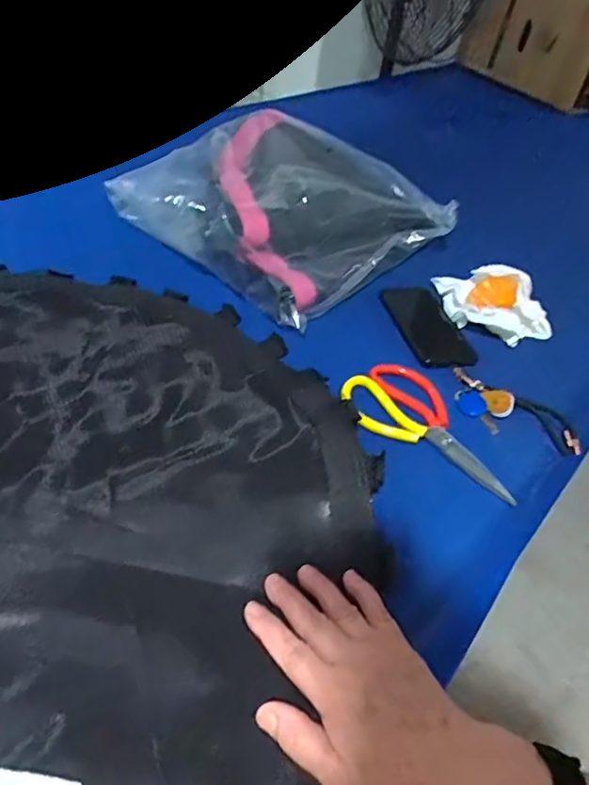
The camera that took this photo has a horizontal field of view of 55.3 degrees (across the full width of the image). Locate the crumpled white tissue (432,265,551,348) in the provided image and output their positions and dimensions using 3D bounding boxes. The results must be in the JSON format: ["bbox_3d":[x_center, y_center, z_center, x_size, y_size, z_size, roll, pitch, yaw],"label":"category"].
[{"bbox_3d":[0.266,-0.130,0.760,0.171,0.044,0.104,34,50,26],"label":"crumpled white tissue"}]

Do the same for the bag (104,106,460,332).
[{"bbox_3d":[-0.014,-0.293,0.850,0.389,0.095,0.373,35,50,26],"label":"bag"}]

